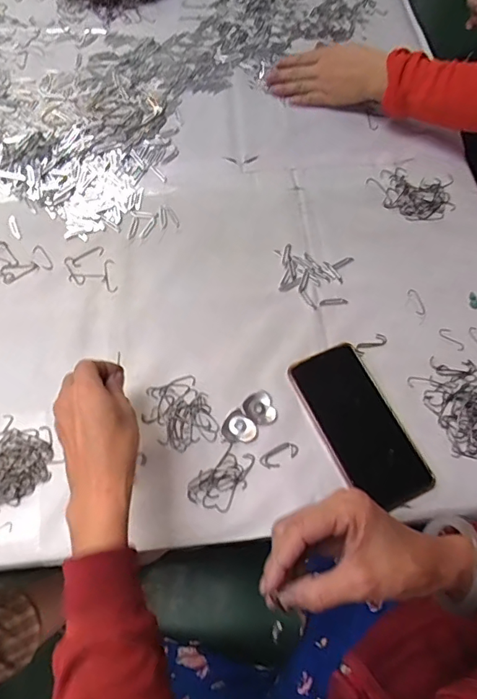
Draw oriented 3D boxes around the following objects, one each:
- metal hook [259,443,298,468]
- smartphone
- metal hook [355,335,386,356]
[{"bbox_3d":[0.041,0.106,0.480,0.039,0.004,0.018,-30,71,-13],"label":"metal hook"},{"bbox_3d":[0.123,0.076,0.492,0.084,0.012,0.167,-23,69,-11],"label":"smartphone"},{"bbox_3d":[0.148,-0.006,0.534,0.039,0.004,0.013,-25,70,-12],"label":"metal hook"}]

